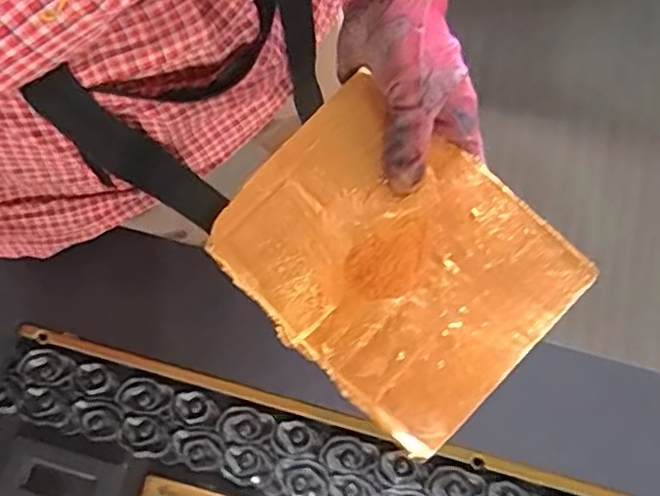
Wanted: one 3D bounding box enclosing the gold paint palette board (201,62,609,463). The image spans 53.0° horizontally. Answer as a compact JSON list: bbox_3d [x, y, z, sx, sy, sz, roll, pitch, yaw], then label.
[{"bbox_3d":[0.032,0.006,0.359,0.169,0.015,0.136,42,82,8],"label":"gold paint palette board"}]

